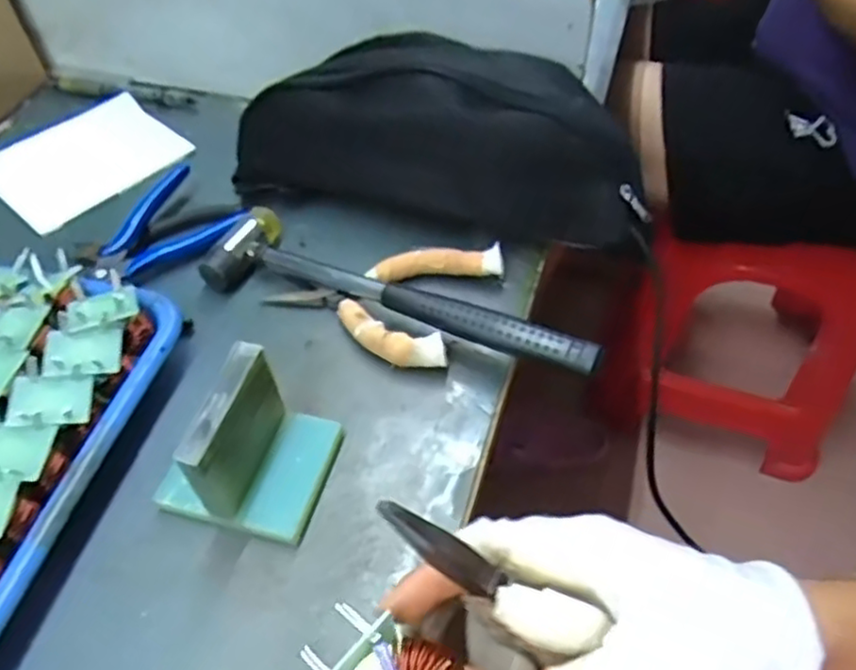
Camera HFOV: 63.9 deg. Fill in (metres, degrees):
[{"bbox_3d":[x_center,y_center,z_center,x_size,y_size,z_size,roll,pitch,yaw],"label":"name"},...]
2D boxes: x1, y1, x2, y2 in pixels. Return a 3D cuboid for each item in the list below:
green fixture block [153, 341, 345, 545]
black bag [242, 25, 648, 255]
[{"bbox_3d":[-0.088,0.051,0.326,0.075,0.067,0.071,15,53,13],"label":"green fixture block"},{"bbox_3d":[0.012,-0.144,0.465,0.280,0.099,0.121,14,53,12],"label":"black bag"}]

